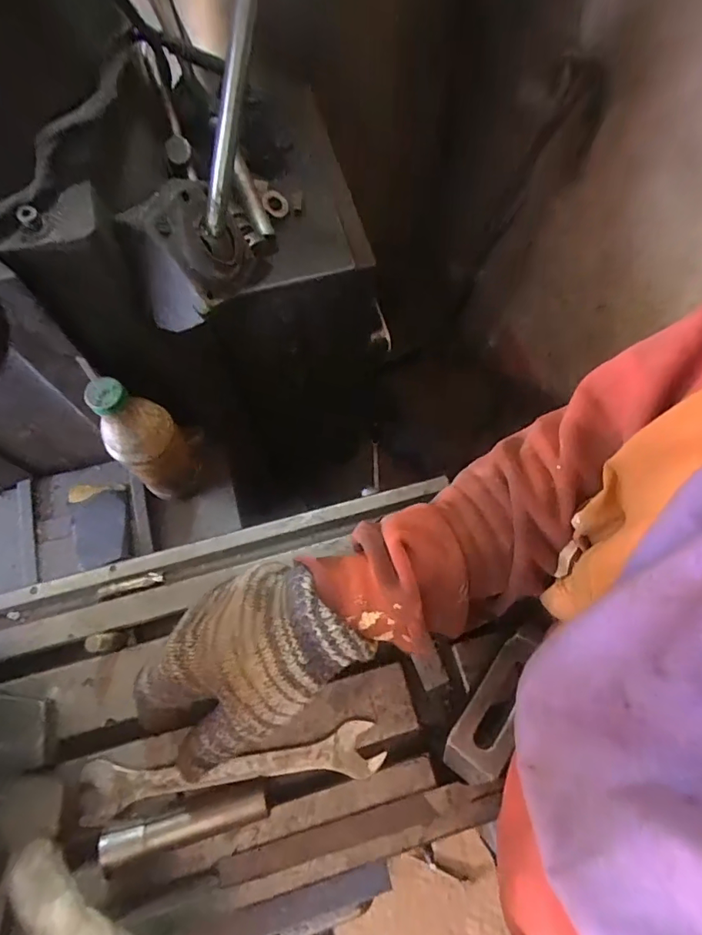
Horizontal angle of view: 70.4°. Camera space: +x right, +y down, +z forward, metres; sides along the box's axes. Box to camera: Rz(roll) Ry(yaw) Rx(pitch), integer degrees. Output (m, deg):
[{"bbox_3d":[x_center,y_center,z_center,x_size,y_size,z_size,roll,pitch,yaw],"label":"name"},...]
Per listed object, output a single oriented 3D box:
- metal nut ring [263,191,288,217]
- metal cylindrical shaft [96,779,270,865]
[{"bbox_3d":[-0.081,-0.282,0.534,0.027,0.006,0.025,-3,104,-14],"label":"metal nut ring"},{"bbox_3d":[-0.109,0.238,0.333,0.105,0.025,0.019,-13,70,-8],"label":"metal cylindrical shaft"}]

